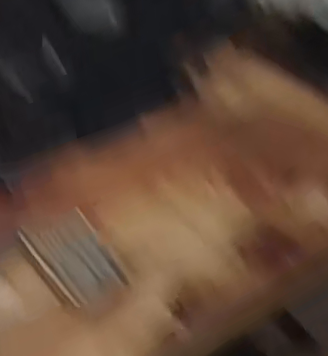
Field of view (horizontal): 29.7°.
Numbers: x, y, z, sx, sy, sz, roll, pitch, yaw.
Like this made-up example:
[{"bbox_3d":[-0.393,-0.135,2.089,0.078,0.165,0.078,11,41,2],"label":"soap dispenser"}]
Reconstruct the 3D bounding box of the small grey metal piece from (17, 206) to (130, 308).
[{"bbox_3d":[-0.083,0.066,0.545,0.059,0.027,0.106,-27,49,-30],"label":"small grey metal piece"}]

